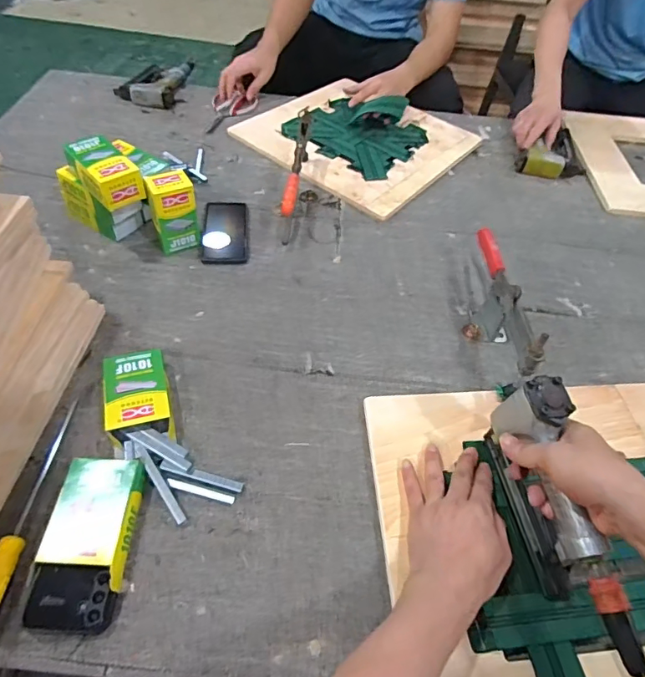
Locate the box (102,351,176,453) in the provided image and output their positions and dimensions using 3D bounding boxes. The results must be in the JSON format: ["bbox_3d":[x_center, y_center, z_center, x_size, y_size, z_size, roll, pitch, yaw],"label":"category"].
[{"bbox_3d":[-0.234,0.076,0.606,0.079,0.041,0.127,-13,54,-15],"label":"box"}]

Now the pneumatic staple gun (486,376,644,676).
[{"bbox_3d":[0.240,0.178,0.485,0.043,0.115,0.252,-8,68,-10],"label":"pneumatic staple gun"}]

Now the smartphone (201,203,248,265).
[{"bbox_3d":[-0.175,-0.193,0.854,0.078,0.009,0.162,-3,53,-6],"label":"smartphone"}]

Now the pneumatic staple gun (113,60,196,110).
[{"bbox_3d":[-0.407,-0.630,1.151,0.164,0.041,0.237,1,51,-4],"label":"pneumatic staple gun"}]

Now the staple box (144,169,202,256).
[{"bbox_3d":[-0.244,-0.207,0.777,0.069,0.120,0.064,-16,55,-15],"label":"staple box"}]

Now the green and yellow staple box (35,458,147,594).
[{"bbox_3d":[-0.243,0.192,0.512,0.079,0.033,0.131,2,51,-3],"label":"green and yellow staple box"}]

